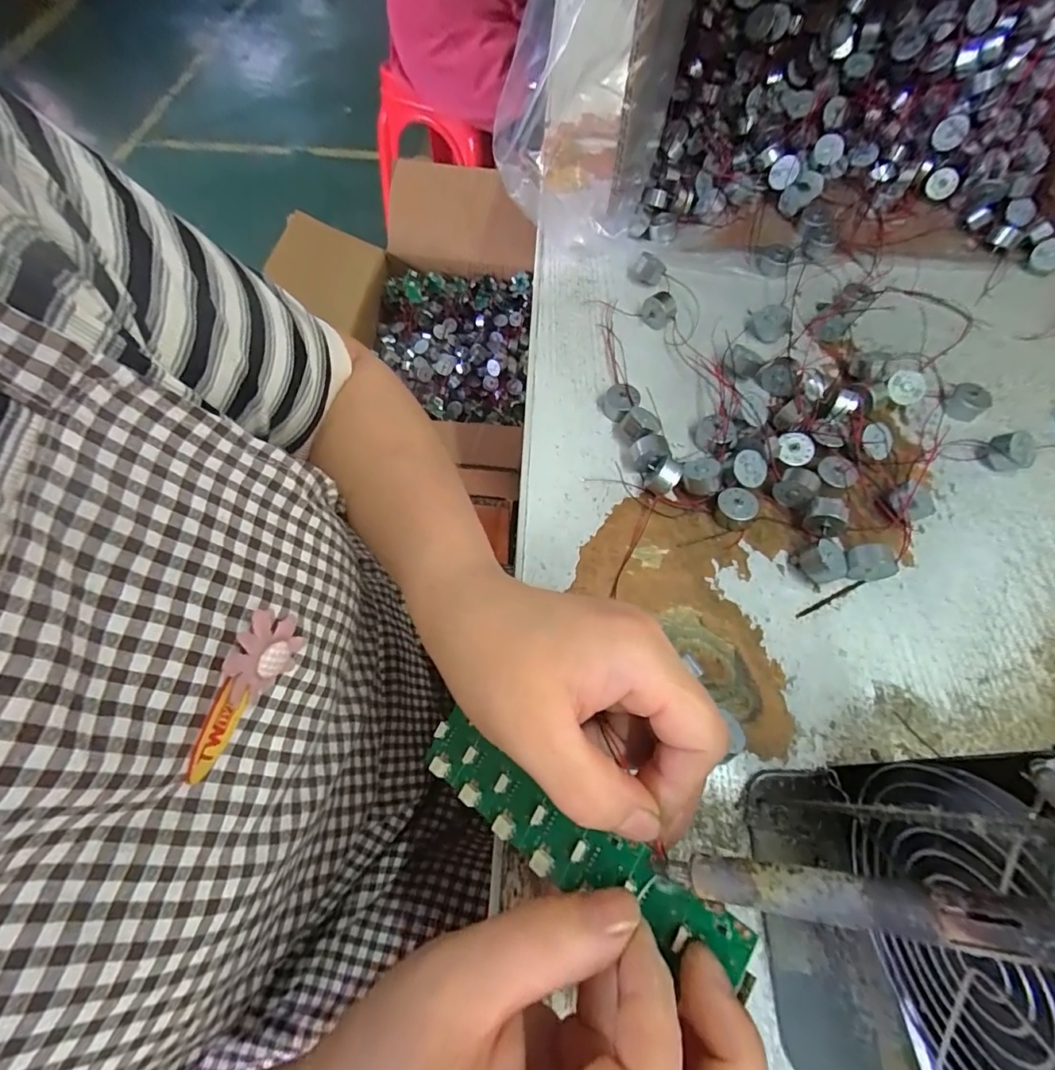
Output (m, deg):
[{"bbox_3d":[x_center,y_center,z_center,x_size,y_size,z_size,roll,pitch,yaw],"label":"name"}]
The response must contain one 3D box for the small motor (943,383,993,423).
[{"bbox_3d":[0.299,-0.090,0.332,0.021,0.014,0.022,-1,63,1],"label":"small motor"}]

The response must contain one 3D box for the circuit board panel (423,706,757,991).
[{"bbox_3d":[0.011,0.110,0.182,0.134,0.007,0.027,16,62,34],"label":"circuit board panel"}]

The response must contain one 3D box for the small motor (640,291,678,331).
[{"bbox_3d":[0.100,-0.169,0.369,0.026,0.021,0.015,19,65,10],"label":"small motor"}]

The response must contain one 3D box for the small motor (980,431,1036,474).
[{"bbox_3d":[0.306,-0.052,0.310,0.016,0.020,0.023,-16,64,-7],"label":"small motor"}]

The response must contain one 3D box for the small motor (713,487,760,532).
[{"bbox_3d":[0.127,-0.016,0.297,0.023,0.014,0.022,-1,63,1],"label":"small motor"}]

